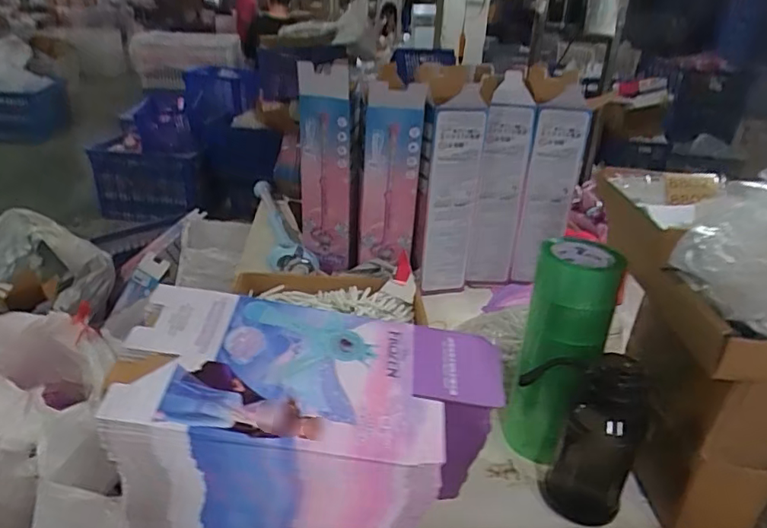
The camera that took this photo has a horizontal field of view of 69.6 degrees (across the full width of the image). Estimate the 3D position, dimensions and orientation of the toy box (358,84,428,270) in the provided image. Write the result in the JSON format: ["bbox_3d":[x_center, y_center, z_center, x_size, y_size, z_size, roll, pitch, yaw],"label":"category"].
[{"bbox_3d":[0.009,-0.186,1.156,0.128,0.357,0.093,3,26,0],"label":"toy box"}]

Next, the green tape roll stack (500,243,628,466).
[{"bbox_3d":[0.247,0.130,0.779,0.104,0.303,0.114,12,28,17],"label":"green tape roll stack"}]

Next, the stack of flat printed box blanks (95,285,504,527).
[{"bbox_3d":[-0.077,0.197,0.638,0.407,0.244,0.188,3,26,0],"label":"stack of flat printed box blanks"}]

